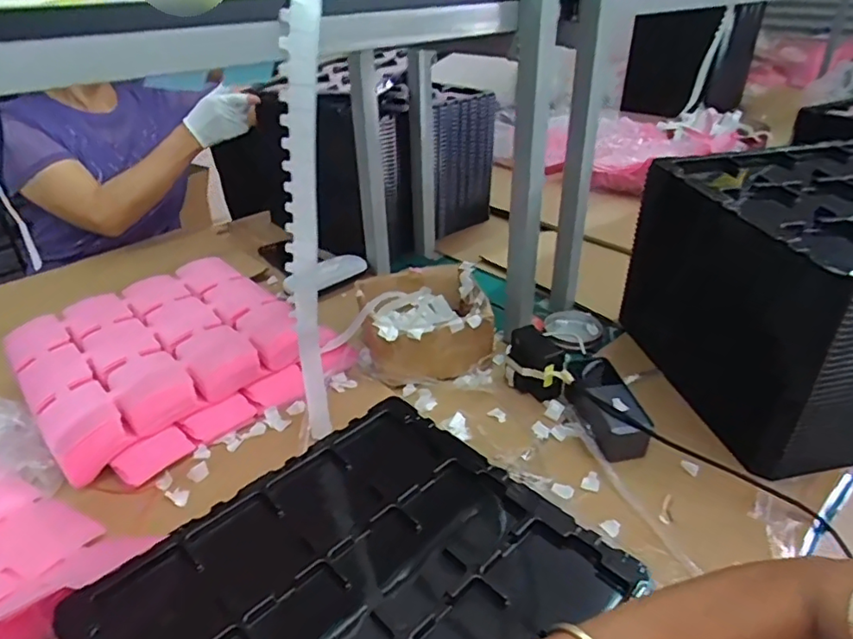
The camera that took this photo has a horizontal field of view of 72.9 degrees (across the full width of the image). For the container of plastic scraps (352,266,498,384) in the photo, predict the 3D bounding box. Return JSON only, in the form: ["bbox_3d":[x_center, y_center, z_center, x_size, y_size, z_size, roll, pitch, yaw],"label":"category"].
[{"bbox_3d":[-0.006,0.004,0.817,0.162,0.092,0.176,-6,31,-9],"label":"container of plastic scraps"}]

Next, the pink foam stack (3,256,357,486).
[{"bbox_3d":[-0.334,0.036,0.772,0.353,0.075,0.344,-27,40,-37],"label":"pink foam stack"}]

